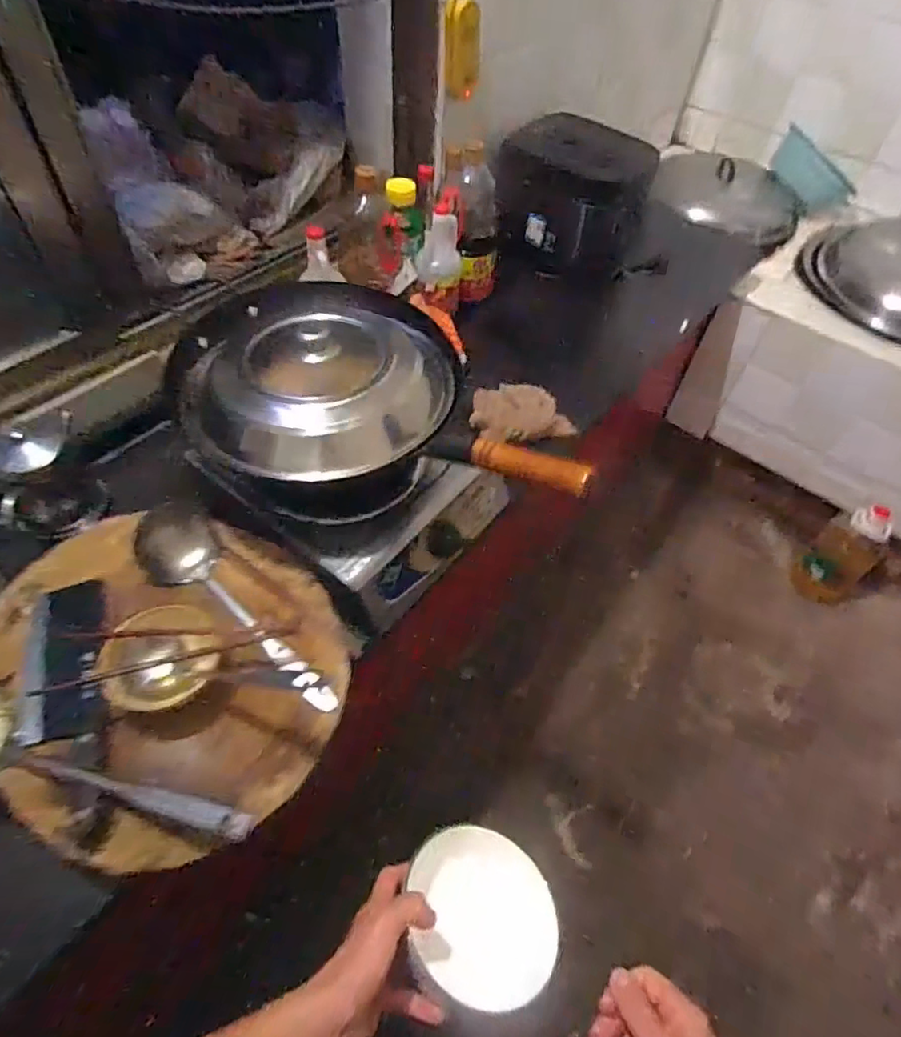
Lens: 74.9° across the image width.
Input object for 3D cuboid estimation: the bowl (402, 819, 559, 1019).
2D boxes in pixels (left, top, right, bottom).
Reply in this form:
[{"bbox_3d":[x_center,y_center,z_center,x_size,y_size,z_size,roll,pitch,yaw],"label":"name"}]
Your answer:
[{"bbox_3d":[0.032,0.349,0.520,0.129,0.066,0.129,2,53,-3],"label":"bowl"}]

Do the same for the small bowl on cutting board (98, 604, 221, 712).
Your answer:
[{"bbox_3d":[-0.303,0.145,0.632,0.108,0.046,0.131,11,53,4],"label":"small bowl on cutting board"}]

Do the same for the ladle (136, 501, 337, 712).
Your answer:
[{"bbox_3d":[-0.262,0.106,0.680,0.093,0.060,0.330,-33,62,-25],"label":"ladle"}]

